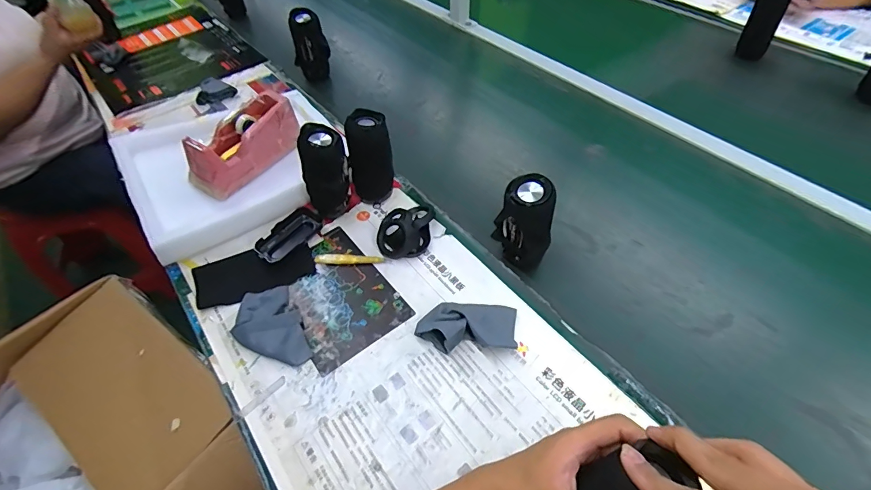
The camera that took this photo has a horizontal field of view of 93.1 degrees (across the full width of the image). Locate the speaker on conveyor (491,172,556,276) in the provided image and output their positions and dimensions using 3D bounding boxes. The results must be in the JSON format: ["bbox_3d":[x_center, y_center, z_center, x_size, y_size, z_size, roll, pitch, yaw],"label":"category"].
[{"bbox_3d":[0.125,-0.027,0.576,0.068,0.131,0.054,33,59,26],"label":"speaker on conveyor"}]

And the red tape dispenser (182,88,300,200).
[{"bbox_3d":[-0.331,-0.175,0.716,0.072,0.091,0.200,29,57,24],"label":"red tape dispenser"}]

